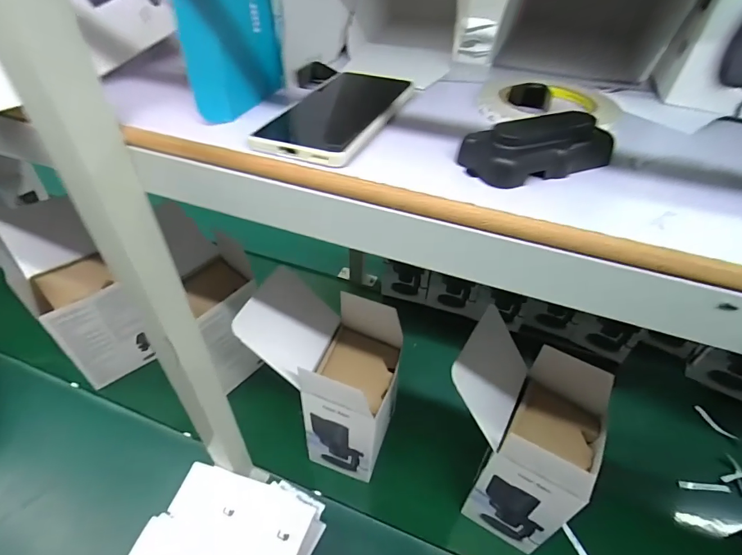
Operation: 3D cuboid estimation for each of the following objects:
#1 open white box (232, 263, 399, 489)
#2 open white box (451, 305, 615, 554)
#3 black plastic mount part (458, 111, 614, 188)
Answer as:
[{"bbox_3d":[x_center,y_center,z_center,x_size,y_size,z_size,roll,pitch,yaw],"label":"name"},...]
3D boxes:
[{"bbox_3d":[-0.072,0.167,0.679,0.219,0.314,0.155,18,45,15],"label":"open white box"},{"bbox_3d":[0.210,0.232,0.590,0.216,0.301,0.150,27,48,23],"label":"open white box"},{"bbox_3d":[0.116,-0.087,0.270,0.101,0.029,0.039,-9,45,-14],"label":"black plastic mount part"}]

